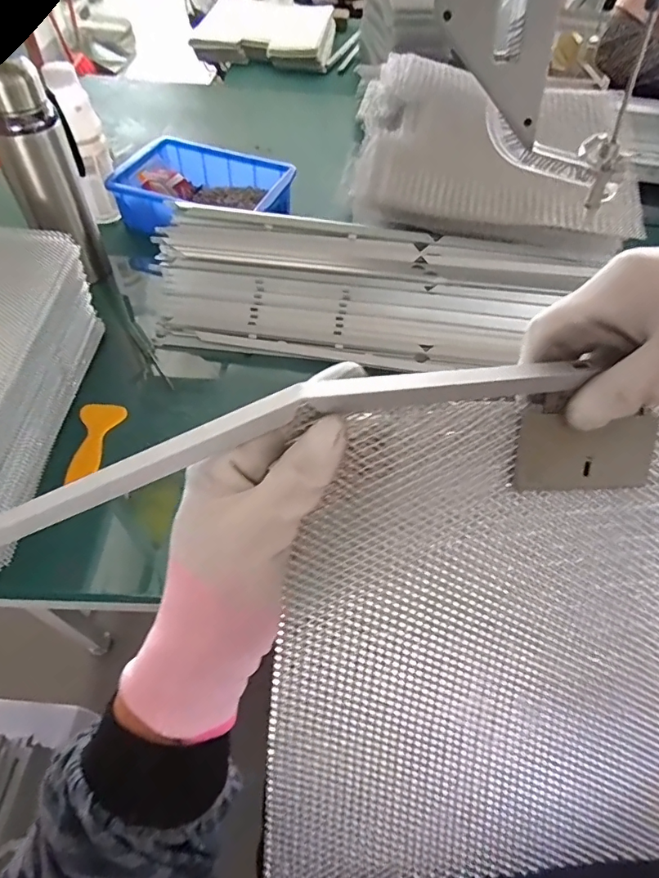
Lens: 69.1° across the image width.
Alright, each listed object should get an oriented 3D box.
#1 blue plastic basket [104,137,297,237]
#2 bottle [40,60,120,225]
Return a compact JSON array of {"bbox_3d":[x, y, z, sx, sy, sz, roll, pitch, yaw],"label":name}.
[{"bbox_3d":[-0.197,-0.381,0.747,0.245,0.066,0.171,15,55,7],"label":"blue plastic basket"},{"bbox_3d":[-0.347,-0.414,0.689,0.057,0.188,0.052,-17,57,-15],"label":"bottle"}]

